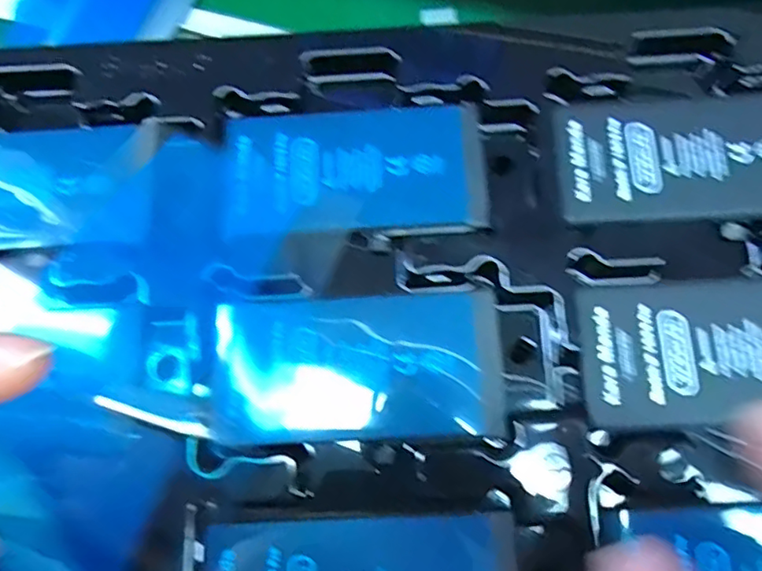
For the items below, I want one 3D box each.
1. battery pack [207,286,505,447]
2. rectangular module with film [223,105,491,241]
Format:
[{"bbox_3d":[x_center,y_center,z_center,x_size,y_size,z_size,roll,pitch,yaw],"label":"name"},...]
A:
[{"bbox_3d":[-0.007,0.024,0.168,0.083,0.004,0.044,-3,73,1],"label":"battery pack"},{"bbox_3d":[-0.009,-0.037,0.183,0.083,0.004,0.043,-3,73,1],"label":"rectangular module with film"}]

